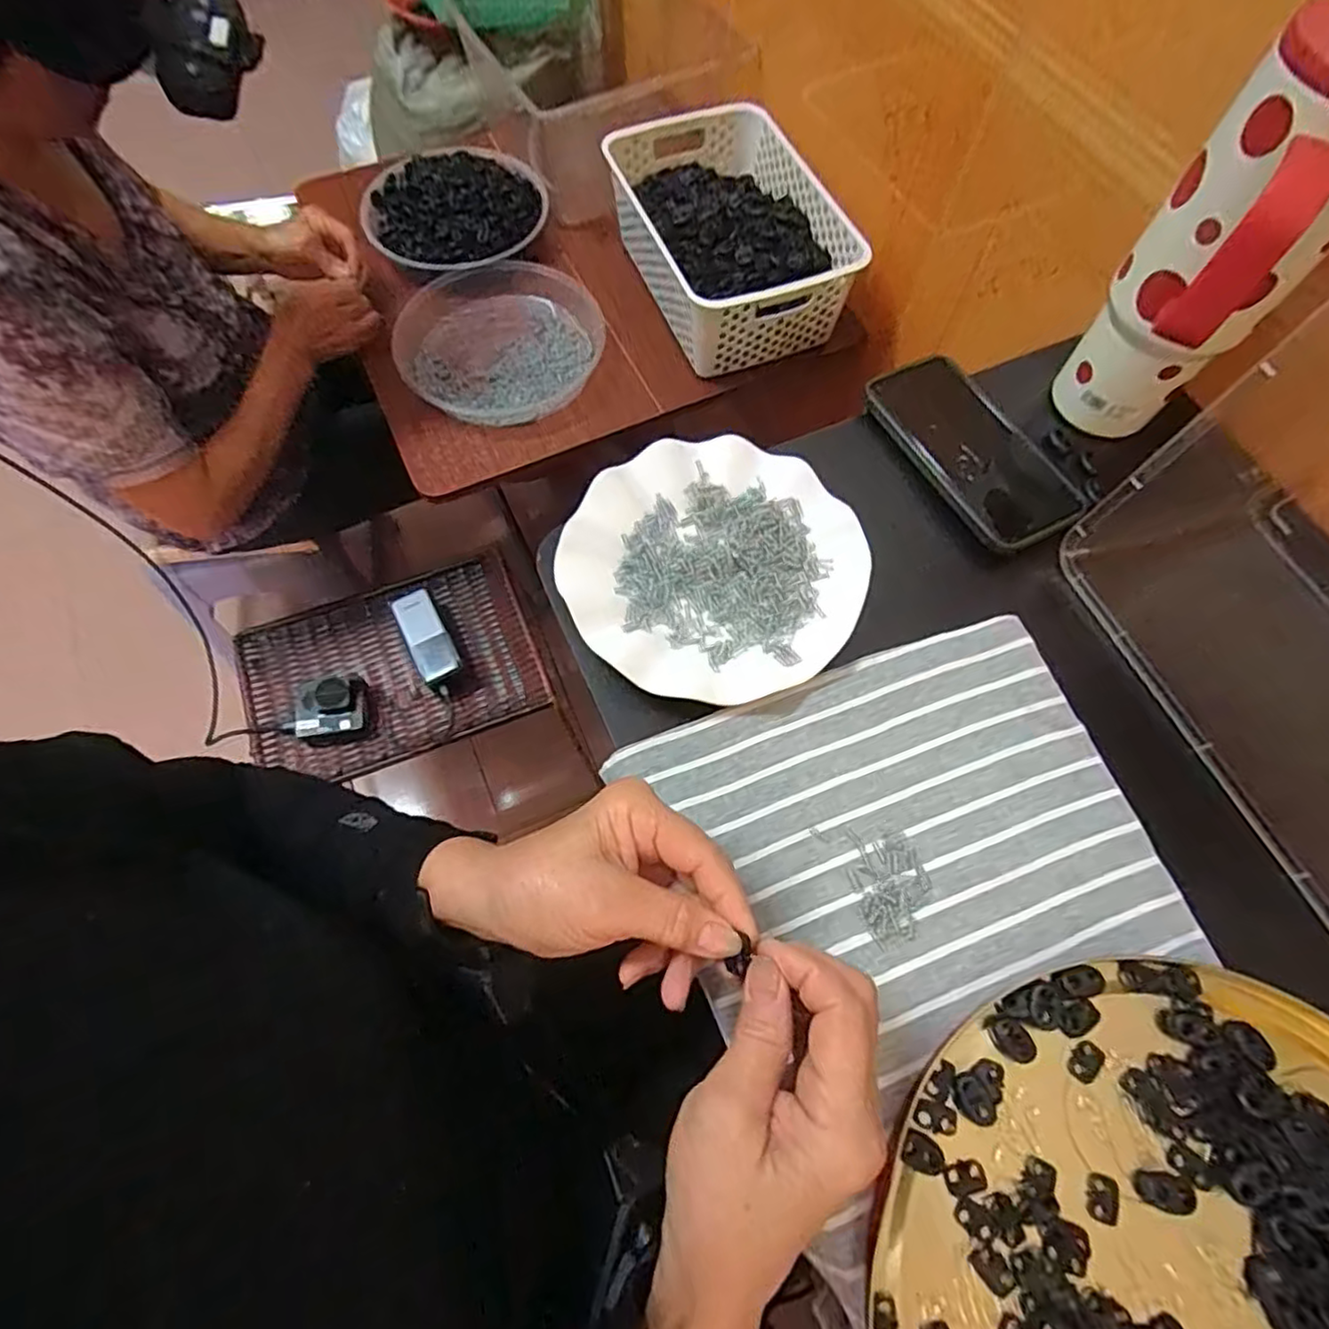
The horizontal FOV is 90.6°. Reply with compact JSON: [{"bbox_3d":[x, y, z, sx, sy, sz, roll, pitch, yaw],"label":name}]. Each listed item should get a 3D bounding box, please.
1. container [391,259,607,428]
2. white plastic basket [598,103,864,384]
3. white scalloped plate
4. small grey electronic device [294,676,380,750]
[{"bbox_3d":[-0.190,-0.379,0.772,0.233,0.037,0.227,0,68,1],"label":"container"},{"bbox_3d":[0.077,-0.500,0.770,0.210,0.096,0.298,-19,69,-6],"label":"white plastic basket"},{"bbox_3d":[0.031,-0.061,0.411,0.176,0.022,0.176,0,68,1],"label":"white scalloped plate"},{"bbox_3d":[-0.406,0.062,0.813,0.082,0.054,0.080,-14,68,-4],"label":"small grey electronic device"}]

